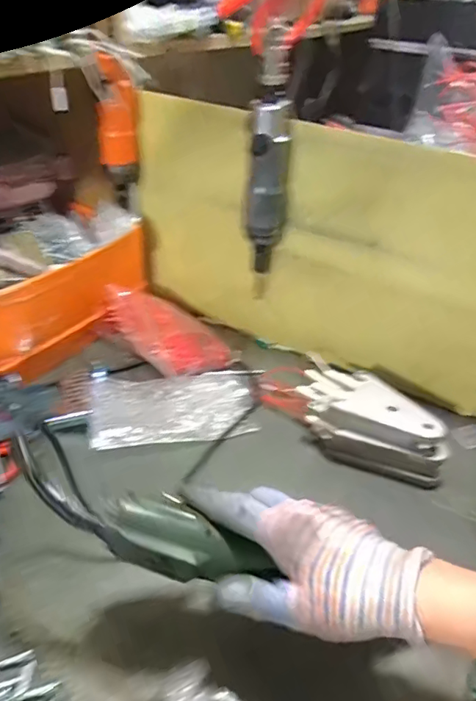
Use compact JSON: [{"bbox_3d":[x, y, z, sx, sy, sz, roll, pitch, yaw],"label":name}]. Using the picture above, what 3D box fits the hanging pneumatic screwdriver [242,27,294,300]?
[{"bbox_3d":[0.031,-0.171,0.528,0.046,0.253,0.047,6,37,3],"label":"hanging pneumatic screwdriver"}]

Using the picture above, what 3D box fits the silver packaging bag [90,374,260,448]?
[{"bbox_3d":[-0.065,0.059,0.542,0.173,0.013,0.106,-3,38,-9],"label":"silver packaging bag"}]

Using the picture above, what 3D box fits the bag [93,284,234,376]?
[{"bbox_3d":[-0.089,-0.025,0.607,0.153,0.053,0.096,33,46,33],"label":"bag"}]

